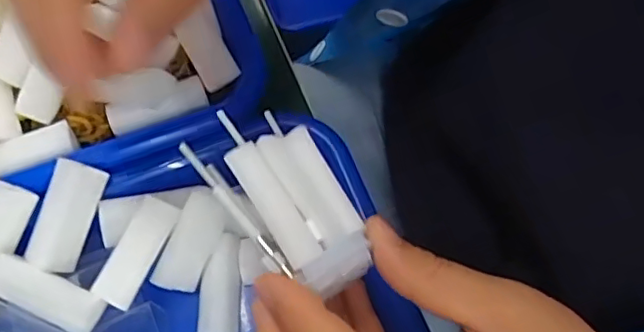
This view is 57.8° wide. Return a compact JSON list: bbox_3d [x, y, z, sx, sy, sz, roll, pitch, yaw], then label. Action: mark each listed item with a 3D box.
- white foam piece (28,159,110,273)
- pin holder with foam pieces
[{"bbox_3d":[-0.108,0.021,0.246,0.021,0.005,0.045,17,83,3],"label":"white foam piece"},{"bbox_3d":[-0.011,0.011,0.196,0.039,0.018,0.065,-33,76,-13],"label":"pin holder with foam pieces"}]

